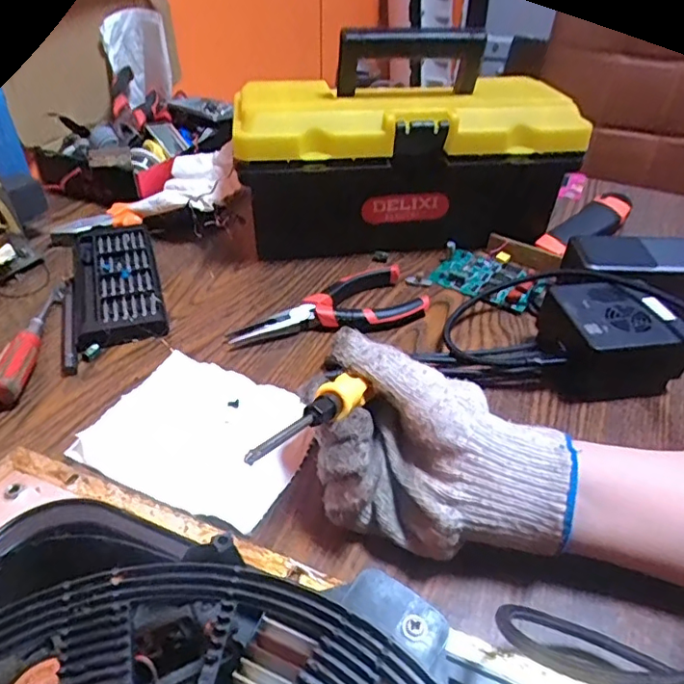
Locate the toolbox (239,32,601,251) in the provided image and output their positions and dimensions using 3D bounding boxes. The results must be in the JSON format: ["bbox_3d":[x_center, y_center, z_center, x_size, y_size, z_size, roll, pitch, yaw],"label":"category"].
[{"bbox_3d":[0.057,-0.165,0.515,0.292,0.190,0.118,0,40,-5],"label":"toolbox"}]

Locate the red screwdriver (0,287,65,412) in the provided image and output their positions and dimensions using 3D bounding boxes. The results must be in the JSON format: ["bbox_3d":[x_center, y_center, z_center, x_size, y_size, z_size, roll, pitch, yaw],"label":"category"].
[{"bbox_3d":[-0.224,-0.005,0.411,0.022,0.025,0.131,0,40,-5],"label":"red screwdriver"}]

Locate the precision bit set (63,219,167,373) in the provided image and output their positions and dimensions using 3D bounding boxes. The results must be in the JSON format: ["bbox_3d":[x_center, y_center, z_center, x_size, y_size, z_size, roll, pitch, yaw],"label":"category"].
[{"bbox_3d":[-0.189,-0.045,0.466,0.075,0.016,0.173,-11,42,-17],"label":"precision bit set"}]

